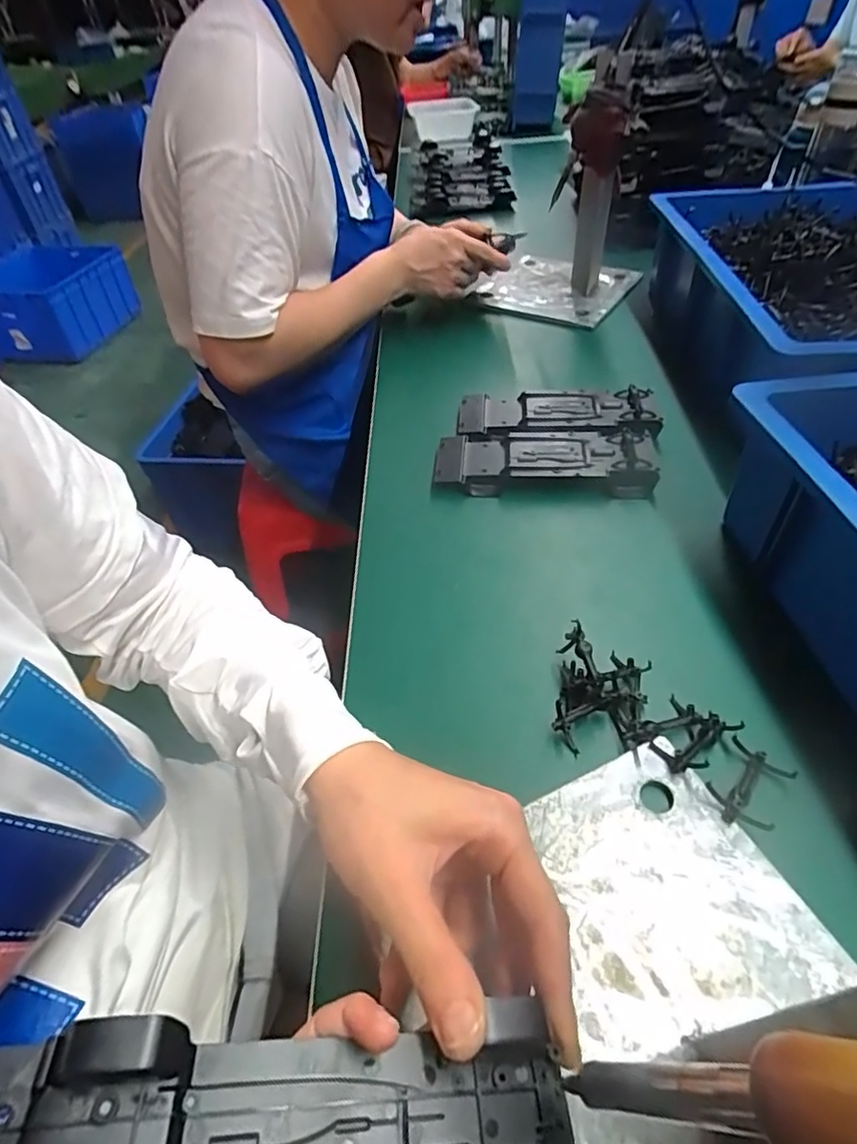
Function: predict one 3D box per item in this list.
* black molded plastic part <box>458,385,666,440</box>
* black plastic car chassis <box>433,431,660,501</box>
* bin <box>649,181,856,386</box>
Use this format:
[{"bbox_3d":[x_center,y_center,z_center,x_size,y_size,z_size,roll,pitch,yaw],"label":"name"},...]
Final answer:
[{"bbox_3d":[0.127,-0.157,0.568,0.192,0.019,0.078,4,47,9],"label":"black molded plastic part"},{"bbox_3d":[0.104,-0.100,0.522,0.193,0.024,0.071,3,47,7],"label":"black plastic car chassis"},{"bbox_3d":[0.431,-0.297,0.609,0.302,0.115,0.479,0,47,4],"label":"bin"}]

